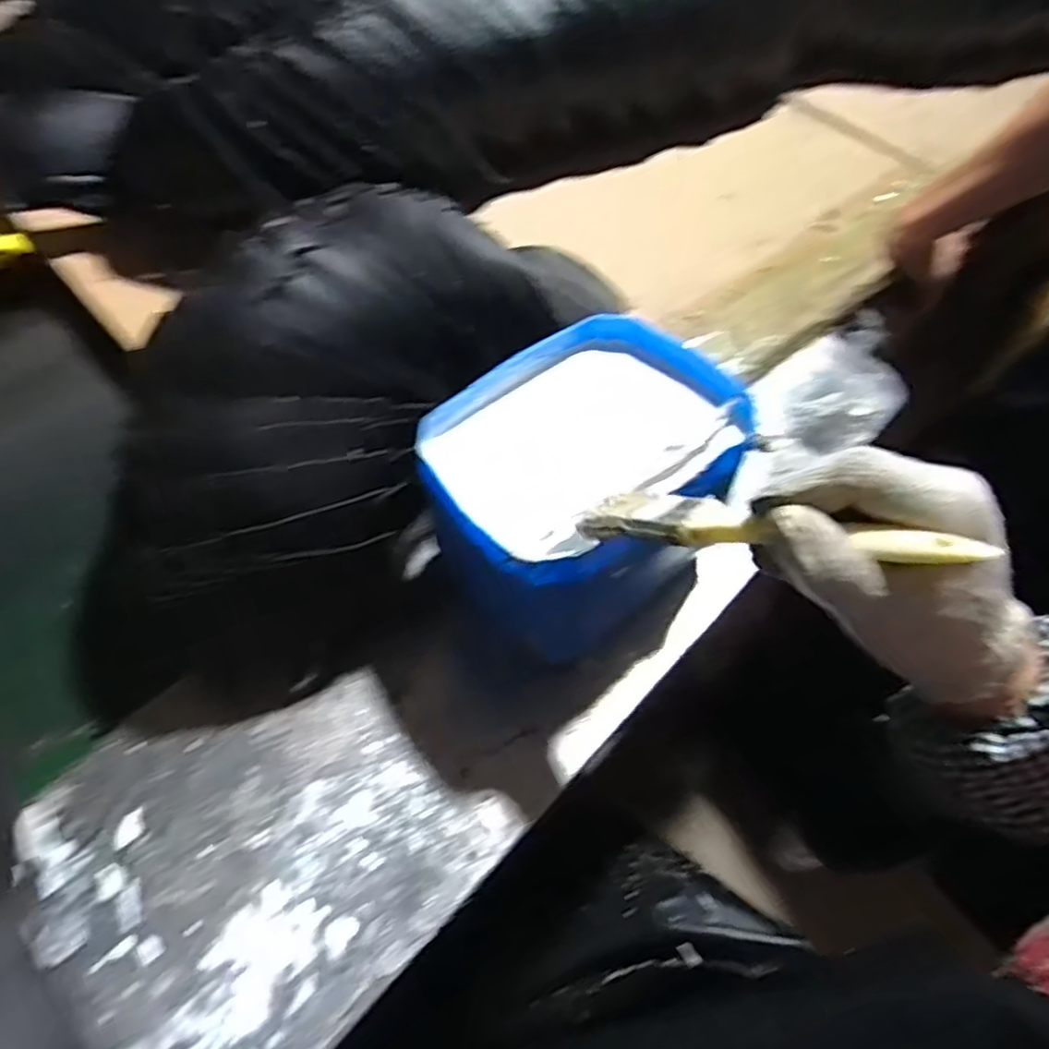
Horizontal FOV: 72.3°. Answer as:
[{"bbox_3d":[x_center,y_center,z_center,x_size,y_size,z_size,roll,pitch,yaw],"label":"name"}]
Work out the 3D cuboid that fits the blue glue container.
[{"bbox_3d":[0.038,-0.023,0.473,0.184,0.125,0.154,-32,64,-22],"label":"blue glue container"}]

